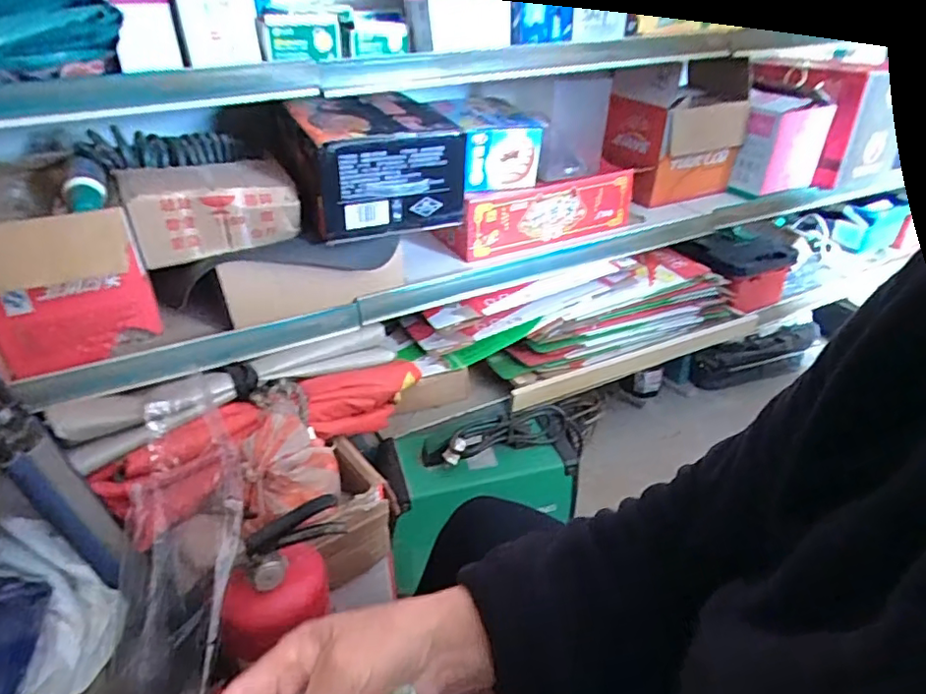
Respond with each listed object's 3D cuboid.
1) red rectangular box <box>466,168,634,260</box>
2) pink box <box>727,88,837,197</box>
[{"bbox_3d":[0.185,-0.292,1.245,0.407,0.128,0.072,-18,34,-25],"label":"red rectangular box"},{"bbox_3d":[0.783,-0.505,1.428,0.188,0.223,0.116,-20,35,-27],"label":"pink box"}]

